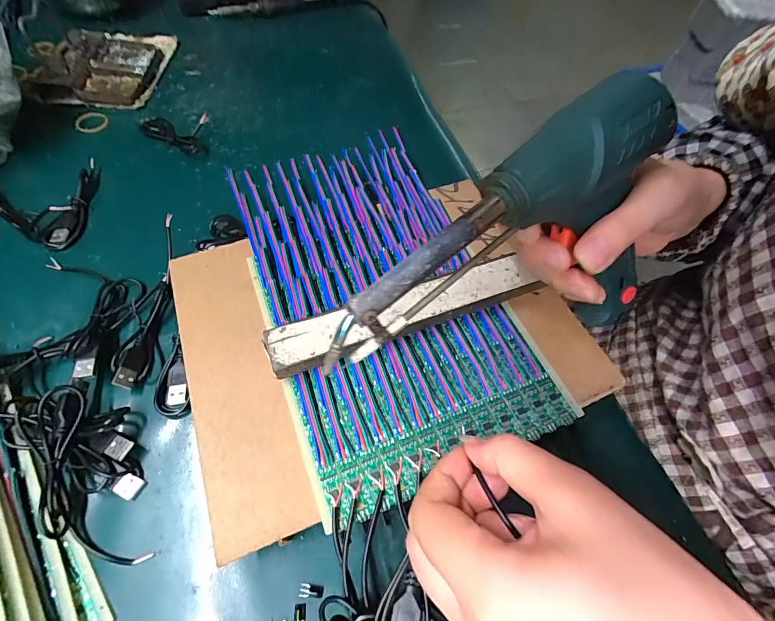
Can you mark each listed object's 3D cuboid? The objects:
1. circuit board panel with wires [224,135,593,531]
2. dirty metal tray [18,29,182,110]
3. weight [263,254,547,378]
[{"bbox_3d":[-0.012,-0.029,0.272,0.155,0.026,0.284,-19,62,-14],"label":"circuit board panel with wires"},{"bbox_3d":[-0.340,-0.306,0.455,0.122,0.032,0.152,1,59,-3],"label":"dirty metal tray"},{"bbox_3d":[0.012,0.004,0.248,0.177,0.028,0.032,-18,61,-14],"label":"weight"}]

